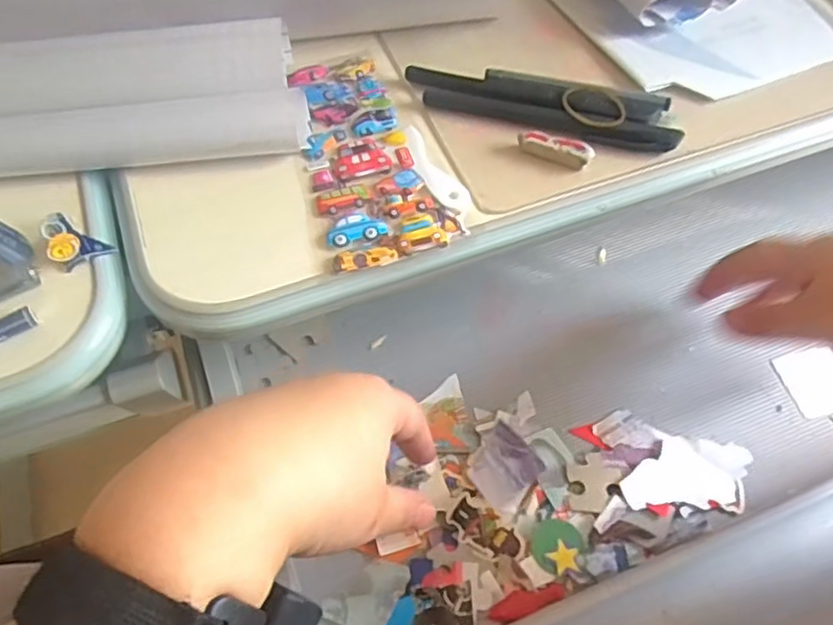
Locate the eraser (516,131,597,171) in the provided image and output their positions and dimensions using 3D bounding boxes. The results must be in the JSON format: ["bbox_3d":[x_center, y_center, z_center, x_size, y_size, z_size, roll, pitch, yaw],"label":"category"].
[{"bbox_3d":[0.072,-0.084,0.351,0.039,0.010,0.013,15,65,6],"label":"eraser"}]

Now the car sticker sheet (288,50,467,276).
[{"bbox_3d":[-0.033,-0.085,0.358,0.065,0.004,0.151,-18,58,-10],"label":"car sticker sheet"}]

